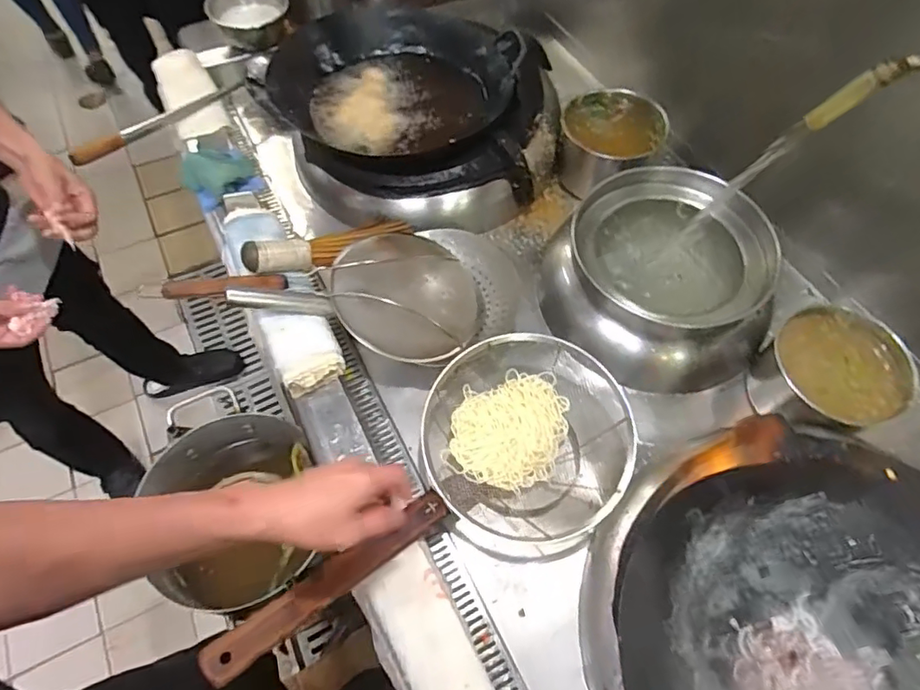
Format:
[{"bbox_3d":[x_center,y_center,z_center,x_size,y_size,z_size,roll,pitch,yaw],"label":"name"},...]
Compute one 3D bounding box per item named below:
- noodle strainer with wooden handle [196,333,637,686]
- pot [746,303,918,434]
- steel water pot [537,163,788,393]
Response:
[{"bbox_3d":[-0.007,0.193,0.721,0.635,0.142,0.282,-30,65,-32],"label":"noodle strainer with wooden handle"},{"bbox_3d":[0.559,0.052,0.848,0.173,0.146,0.179,1,60,-1],"label":"pot"},{"bbox_3d":[0.317,-0.108,0.905,0.279,0.205,0.349,-15,62,-10],"label":"steel water pot"}]

